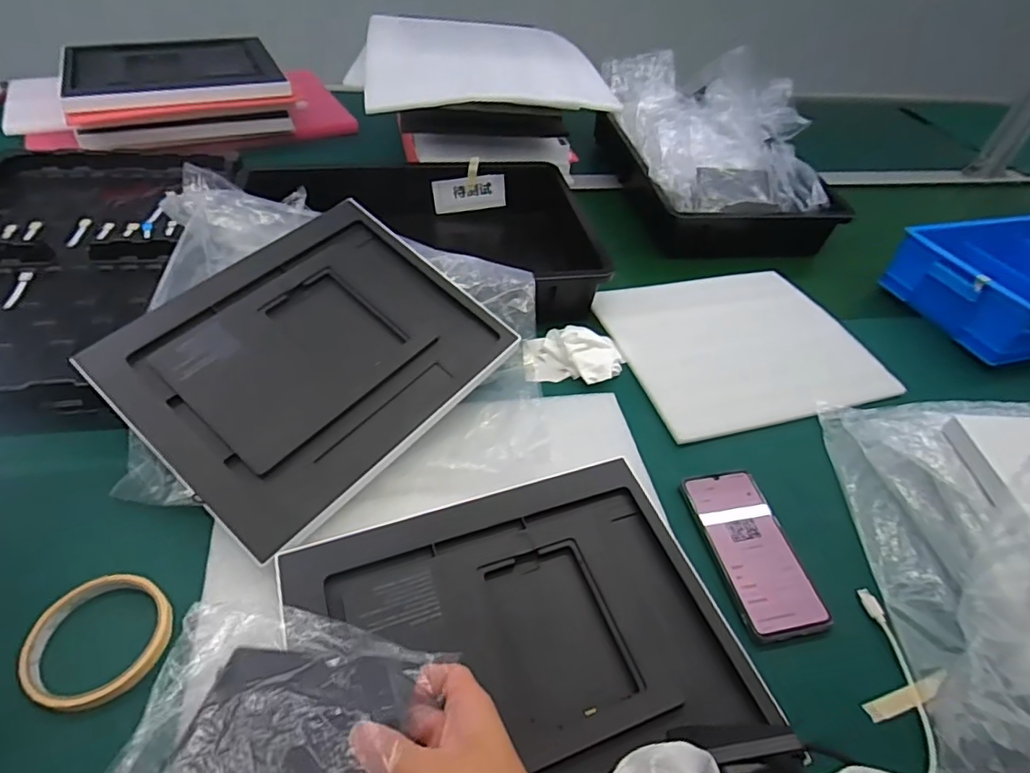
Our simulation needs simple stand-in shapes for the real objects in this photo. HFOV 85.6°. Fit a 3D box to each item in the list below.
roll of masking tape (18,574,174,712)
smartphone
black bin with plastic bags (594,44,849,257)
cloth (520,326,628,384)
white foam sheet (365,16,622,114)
[{"bbox_3d":[-0.292,0.177,0.391,0.086,0.019,0.088,3,46,-3],"label":"roll of masking tape"},{"bbox_3d":[0.208,0.141,0.488,0.075,0.013,0.148,-6,47,-12],"label":"smartphone"},{"bbox_3d":[0.311,-0.370,0.879,0.298,0.146,0.385,0,46,-7],"label":"black bin with plastic bags"},{"bbox_3d":[0.067,-0.041,0.630,0.114,0.032,0.091,3,46,-4],"label":"cloth"},{"bbox_3d":[-0.051,-0.483,0.816,0.317,0.031,0.344,-3,47,-10],"label":"white foam sheet"}]

